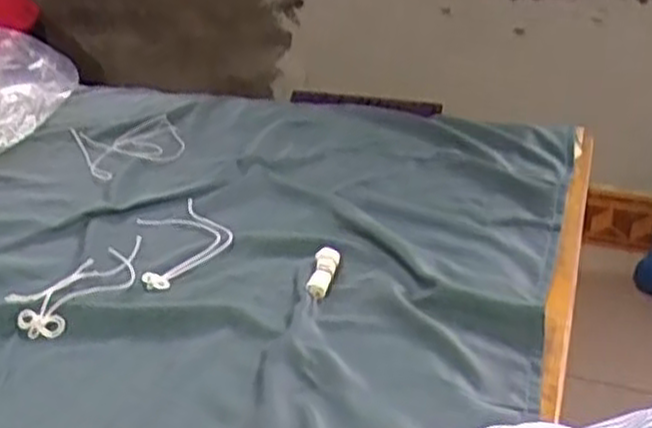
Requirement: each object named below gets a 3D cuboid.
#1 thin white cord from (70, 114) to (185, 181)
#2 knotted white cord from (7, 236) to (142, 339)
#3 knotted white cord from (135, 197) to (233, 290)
[{"bbox_3d":[-0.217,-0.078,0.902,0.113,0.015,0.139,-13,30,-23],"label":"thin white cord"},{"bbox_3d":[-0.196,0.053,0.649,0.065,0.015,0.135,16,31,30],"label":"knotted white cord"},{"bbox_3d":[-0.128,0.021,0.724,0.080,0.008,0.159,-7,28,-12],"label":"knotted white cord"}]

